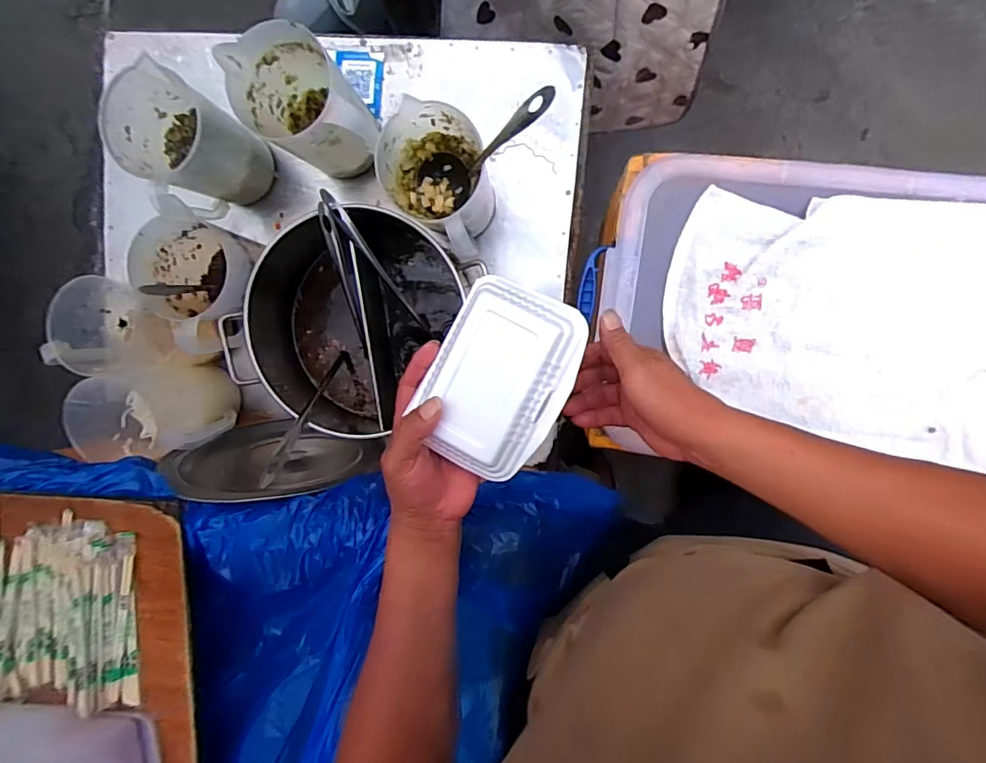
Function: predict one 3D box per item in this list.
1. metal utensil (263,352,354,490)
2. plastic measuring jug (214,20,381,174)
[{"bbox_3d":[-0.258,0.046,0.723,0.029,0.251,0.034,11,131,6],"label":"metal utensil"},{"bbox_3d":[-0.240,-0.356,0.704,0.128,0.178,0.173,-32,89,7],"label":"plastic measuring jug"}]

